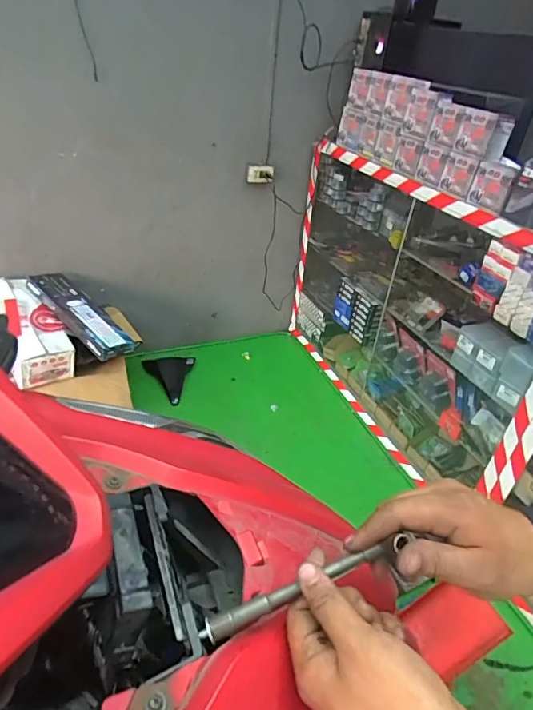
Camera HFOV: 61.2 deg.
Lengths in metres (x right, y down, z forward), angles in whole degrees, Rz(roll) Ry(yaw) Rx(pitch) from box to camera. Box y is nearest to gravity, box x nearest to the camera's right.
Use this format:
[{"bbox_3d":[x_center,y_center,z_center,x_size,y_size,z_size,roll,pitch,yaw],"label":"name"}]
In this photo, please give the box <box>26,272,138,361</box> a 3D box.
[{"bbox_3d":[-0.743,-0.174,1.773,0.554,0.051,0.160,39,47,20],"label":"box"}]

